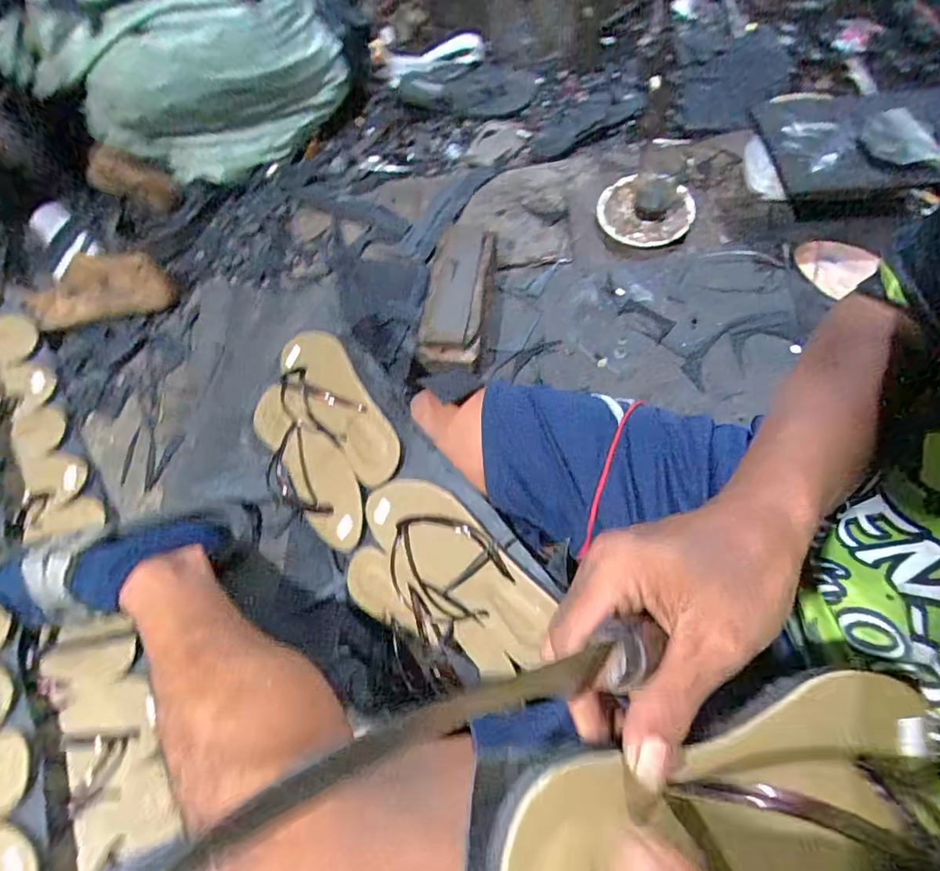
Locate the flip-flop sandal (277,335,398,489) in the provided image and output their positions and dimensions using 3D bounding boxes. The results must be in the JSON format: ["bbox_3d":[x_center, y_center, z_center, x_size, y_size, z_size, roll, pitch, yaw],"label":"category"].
[{"bbox_3d":[-0.163,-0.039,0.602,0.089,0.045,0.232,-44,67,16],"label":"flip-flop sandal"}]

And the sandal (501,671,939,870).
[{"bbox_3d":[0.119,0.148,0.202,0.223,0.040,0.075,0,65,-22],"label":"sandal"}]

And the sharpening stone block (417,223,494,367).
[{"bbox_3d":[-0.015,-0.201,0.732,0.086,0.065,0.236,5,67,8],"label":"sharpening stone block"}]

